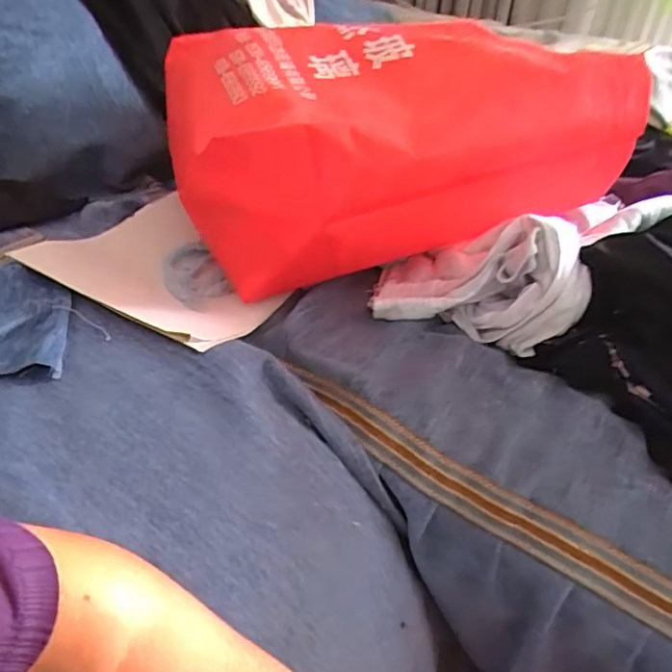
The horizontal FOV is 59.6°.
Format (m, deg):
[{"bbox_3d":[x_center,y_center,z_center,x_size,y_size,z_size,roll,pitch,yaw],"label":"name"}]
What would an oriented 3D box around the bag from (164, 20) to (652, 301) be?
[{"bbox_3d":[0.028,-0.192,0.567,0.345,0.173,0.309,-7,37,-18],"label":"bag"}]

